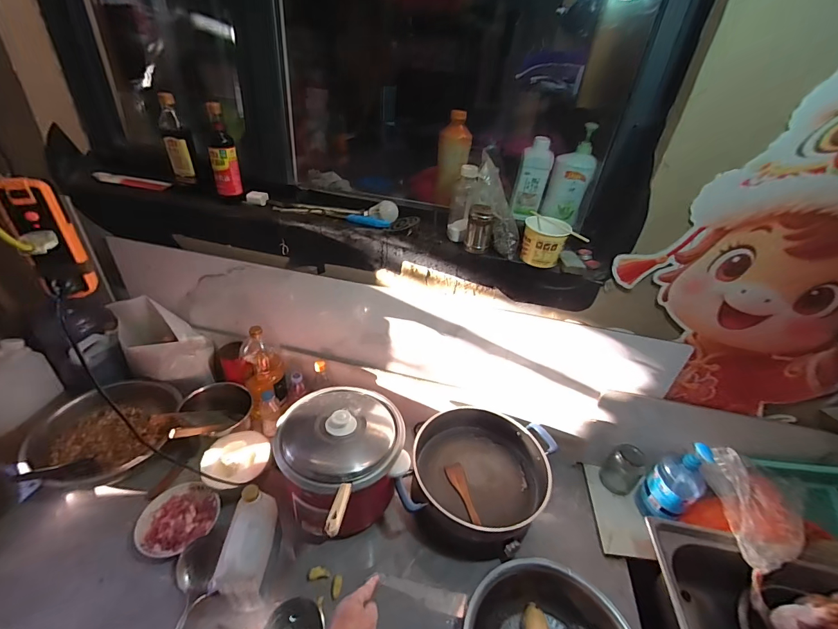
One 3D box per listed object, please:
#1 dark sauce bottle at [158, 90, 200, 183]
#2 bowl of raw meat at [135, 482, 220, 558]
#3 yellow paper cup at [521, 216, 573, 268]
[{"bbox_3d":[-0.643,-0.459,0.980,0.065,0.207,0.073,-13,38,-27],"label":"dark sauce bottle"},{"bbox_3d":[-0.582,0.483,0.888,0.168,0.050,0.161,5,33,-3],"label":"bowl of raw meat"},{"bbox_3d":[0.303,-0.180,0.895,0.105,0.096,0.114,16,34,14],"label":"yellow paper cup"}]

